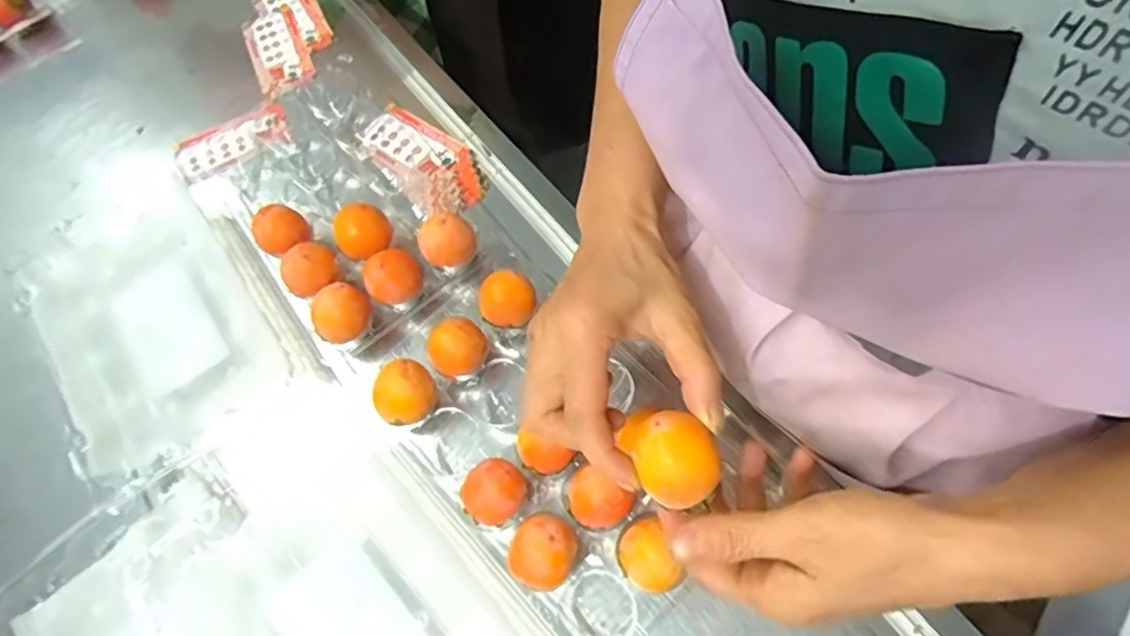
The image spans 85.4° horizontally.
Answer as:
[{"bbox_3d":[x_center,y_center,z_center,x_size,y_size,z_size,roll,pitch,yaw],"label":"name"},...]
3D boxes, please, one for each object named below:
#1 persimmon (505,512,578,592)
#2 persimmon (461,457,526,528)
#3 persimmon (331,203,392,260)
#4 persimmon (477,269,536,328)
[{"bbox_3d":[-0.013,0.137,0.358,0.039,0.042,0.041,35,75,17],"label":"persimmon"},{"bbox_3d":[-0.042,0.108,0.376,0.037,0.046,0.034,-1,67,3],"label":"persimmon"},{"bbox_3d":[-0.147,-0.061,0.447,0.039,0.033,0.035,-36,70,-11],"label":"persimmon"},{"bbox_3d":[-0.040,-0.012,0.416,0.038,0.029,0.034,-17,68,-4],"label":"persimmon"}]

